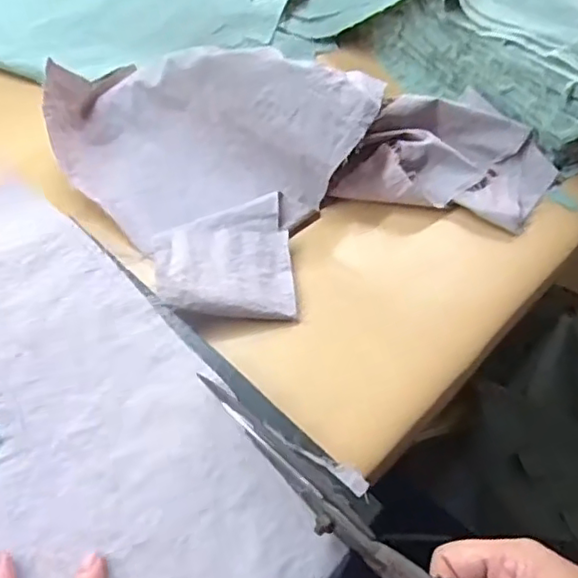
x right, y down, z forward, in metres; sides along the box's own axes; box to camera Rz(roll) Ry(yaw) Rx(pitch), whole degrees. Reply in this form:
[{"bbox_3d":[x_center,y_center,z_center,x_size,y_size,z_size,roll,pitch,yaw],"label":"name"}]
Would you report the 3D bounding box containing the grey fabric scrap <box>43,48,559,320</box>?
[{"bbox_3d":[0.019,-0.132,0.498,0.368,0.086,0.263,-22,60,-18],"label":"grey fabric scrap"}]

